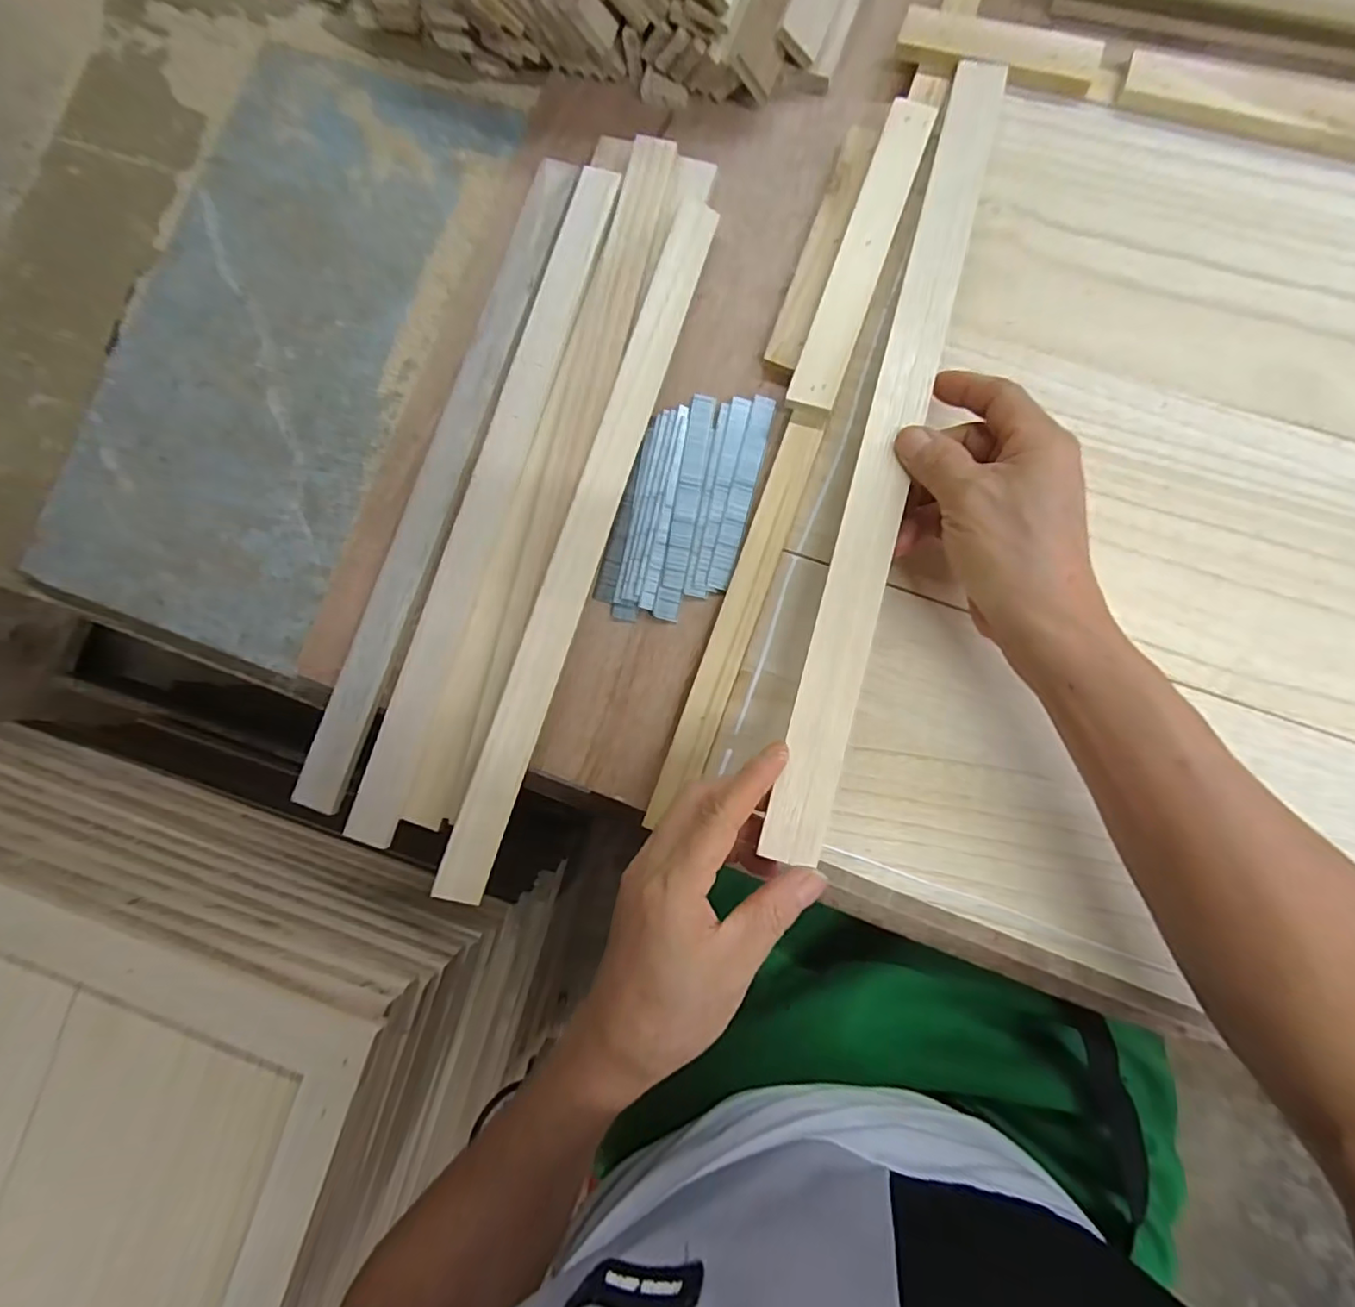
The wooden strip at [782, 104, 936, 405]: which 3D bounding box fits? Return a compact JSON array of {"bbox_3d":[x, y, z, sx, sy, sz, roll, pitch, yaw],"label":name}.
[{"bbox_3d":[0.105,-0.224,0.344,0.026,0.007,0.187,19,86,8],"label":"wooden strip"}]

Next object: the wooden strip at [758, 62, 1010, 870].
[{"bbox_3d":[0.112,-0.117,0.310,0.029,0.006,0.441,15,80,7],"label":"wooden strip"}]

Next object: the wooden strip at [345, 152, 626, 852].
[{"bbox_3d":[-0.112,-0.093,0.351,0.030,0.006,0.407,17,86,7],"label":"wooden strip"}]

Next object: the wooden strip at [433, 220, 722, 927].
[{"bbox_3d":[-0.052,-0.067,0.338,0.025,0.006,0.404,19,83,-9],"label":"wooden strip"}]

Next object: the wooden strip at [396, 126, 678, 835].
[{"bbox_3d":[-0.075,-0.106,0.349,0.034,0.008,0.416,17,86,7],"label":"wooden strip"}]

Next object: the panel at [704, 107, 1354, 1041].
[{"bbox_3d":[0.302,-0.046,0.314,0.461,0.008,0.459,19,86,8],"label":"panel"}]

